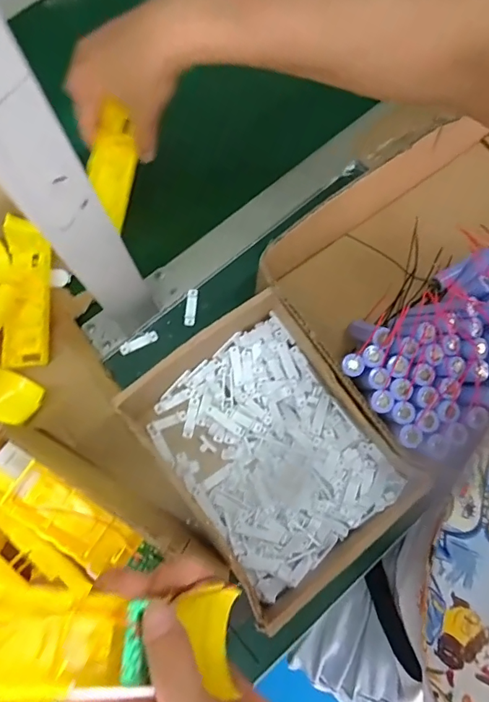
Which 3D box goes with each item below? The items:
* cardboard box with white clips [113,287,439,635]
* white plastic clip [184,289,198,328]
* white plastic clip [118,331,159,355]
[{"bbox_3d":[0.017,0.074,0.382,0.162,0.058,0.220,-38,78,-9],"label":"cardboard box with white clips"},{"bbox_3d":[-0.054,-0.044,0.457,0.011,0.004,0.038,5,75,2],"label":"white plastic clip"},{"bbox_3d":[-0.104,-0.008,0.444,0.039,0.004,0.011,-25,76,-6],"label":"white plastic clip"}]

